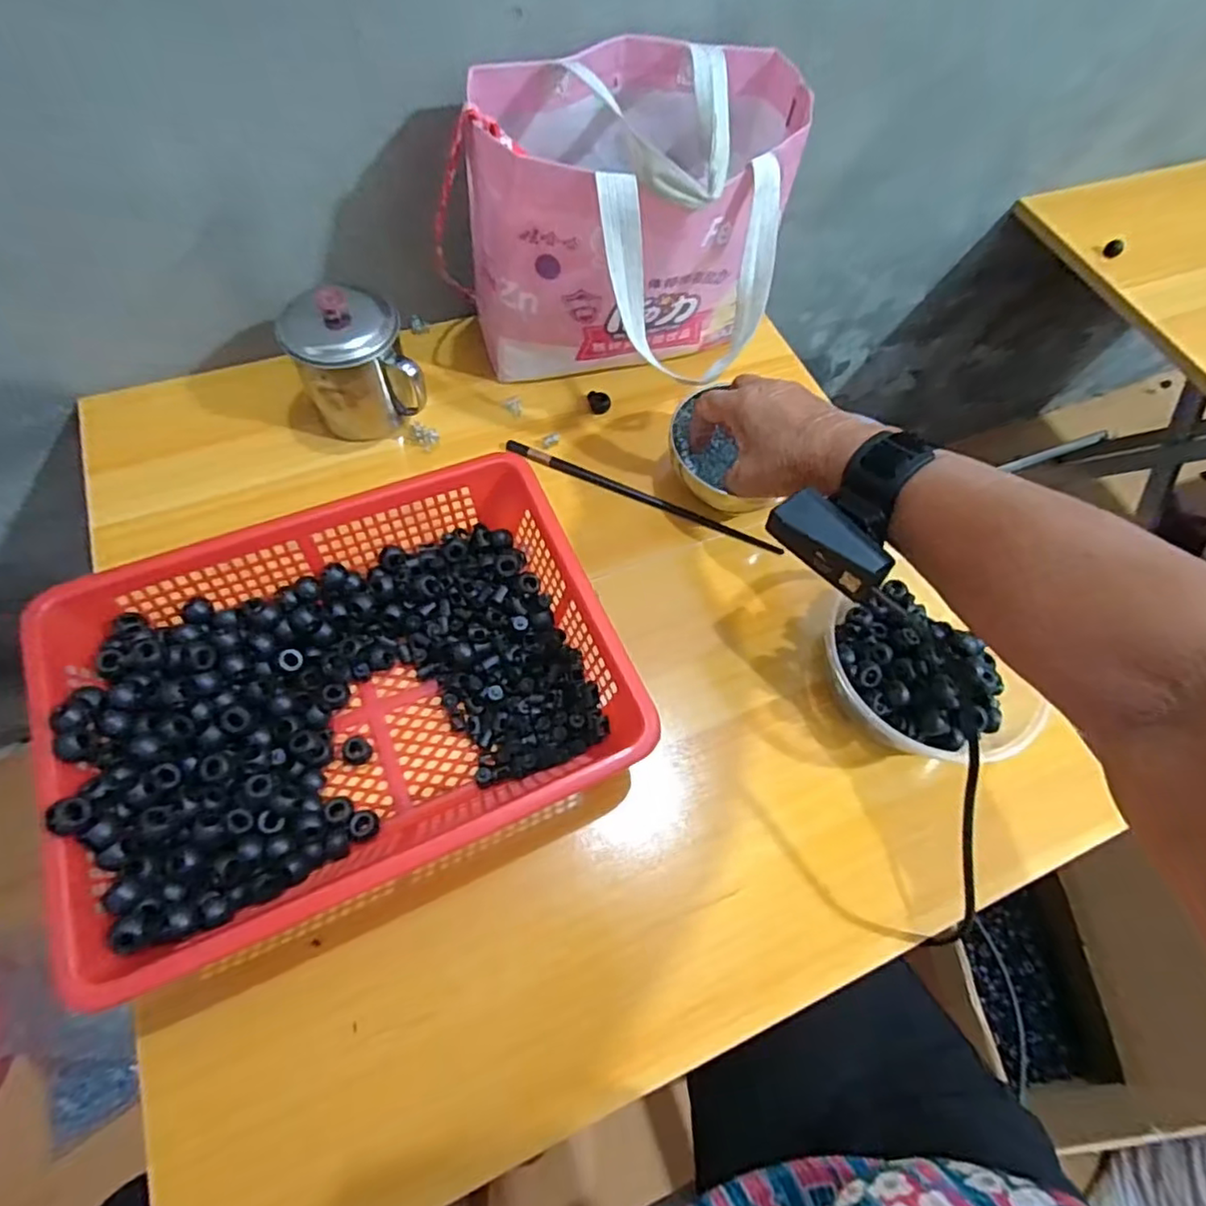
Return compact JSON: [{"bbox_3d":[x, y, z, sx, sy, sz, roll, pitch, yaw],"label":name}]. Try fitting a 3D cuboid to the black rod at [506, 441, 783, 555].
[{"bbox_3d":[0.028,-0.085,0.513,0.233,0.005,0.012,24,64,8],"label":"black rod"}]

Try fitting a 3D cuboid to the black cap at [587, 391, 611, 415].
[{"bbox_3d":[-0.003,-0.174,0.555,0.020,0.012,0.015,10,63,1],"label":"black cap"}]

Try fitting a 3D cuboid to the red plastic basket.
[{"bbox_3d":[-0.149,0.051,0.391,0.296,0.077,0.222,-22,67,-14],"label":"red plastic basket"}]

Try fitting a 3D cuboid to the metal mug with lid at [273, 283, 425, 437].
[{"bbox_3d":[-0.189,-0.178,0.494,0.086,0.100,0.078,-22,66,-15],"label":"metal mug with lid"}]

